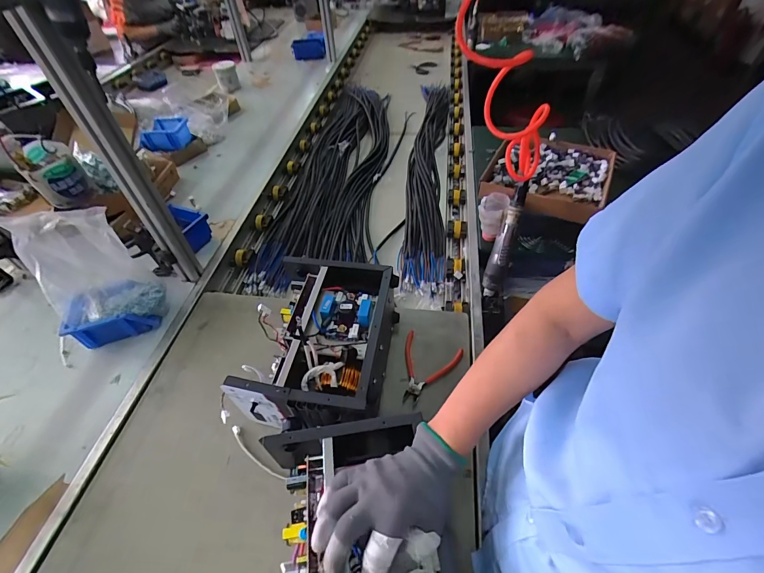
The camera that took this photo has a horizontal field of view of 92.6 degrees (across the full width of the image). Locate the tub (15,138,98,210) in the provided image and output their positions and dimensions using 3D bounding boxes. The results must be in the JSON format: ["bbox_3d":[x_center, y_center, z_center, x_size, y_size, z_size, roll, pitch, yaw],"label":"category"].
[{"bbox_3d":[-0.448,-0.154,0.505,0.060,0.069,0.063,35,59,29],"label":"tub"}]

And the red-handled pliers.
[{"bbox_3d":[0.073,0.153,0.680,0.111,0.013,0.136,22,53,21],"label":"red-handled pliers"}]

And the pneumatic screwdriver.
[{"bbox_3d":[0.247,-0.089,0.737,0.035,0.237,0.042,20,24,20],"label":"pneumatic screwdriver"}]

